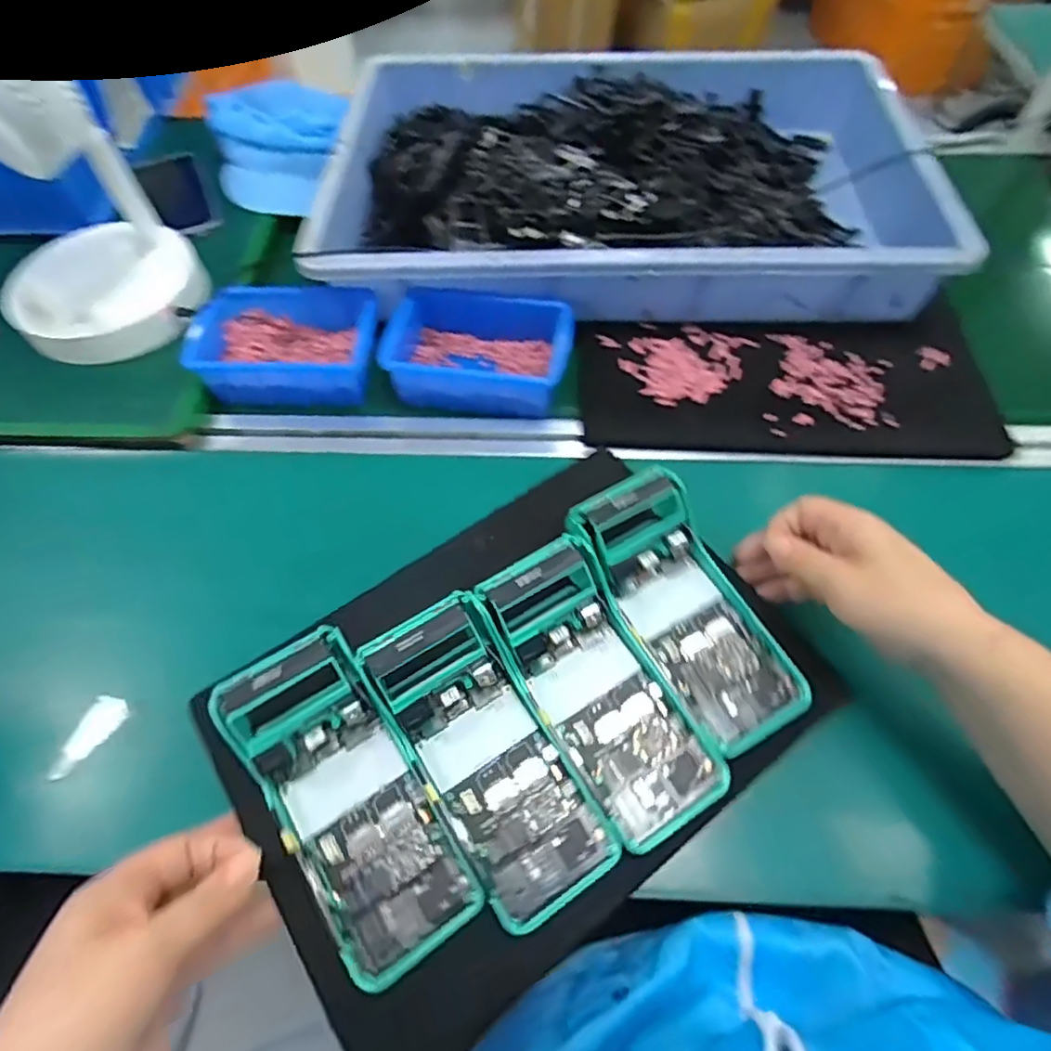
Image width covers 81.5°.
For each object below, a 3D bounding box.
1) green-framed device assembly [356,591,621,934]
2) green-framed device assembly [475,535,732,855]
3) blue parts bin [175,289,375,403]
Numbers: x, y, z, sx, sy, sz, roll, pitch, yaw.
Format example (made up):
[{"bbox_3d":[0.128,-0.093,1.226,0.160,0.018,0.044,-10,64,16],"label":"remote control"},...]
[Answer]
[{"bbox_3d":[-0.022,0.129,0.349,0.071,0.050,0.167,-29,79,-18],"label":"green-framed device assembly"},{"bbox_3d":[0.045,0.092,0.355,0.077,0.057,0.168,-30,67,-18],"label":"green-framed device assembly"},{"bbox_3d":[-0.205,-0.160,0.536,0.149,0.047,0.101,0,58,2],"label":"blue parts bin"}]

